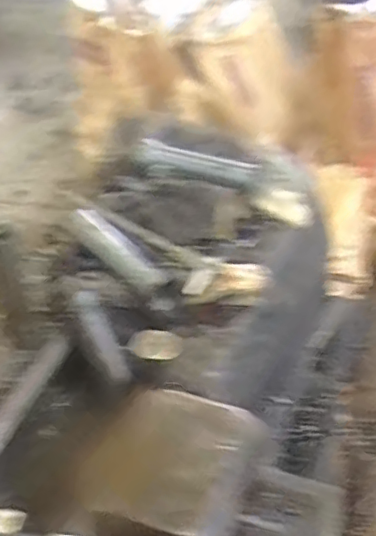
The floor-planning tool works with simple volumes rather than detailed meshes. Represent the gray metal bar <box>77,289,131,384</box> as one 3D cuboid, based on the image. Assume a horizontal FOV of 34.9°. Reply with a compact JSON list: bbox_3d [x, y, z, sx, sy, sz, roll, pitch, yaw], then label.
[{"bbox_3d":[-0.116,0.095,0.813,0.030,0.135,0.024,-29,10,-29],"label":"gray metal bar"}]

